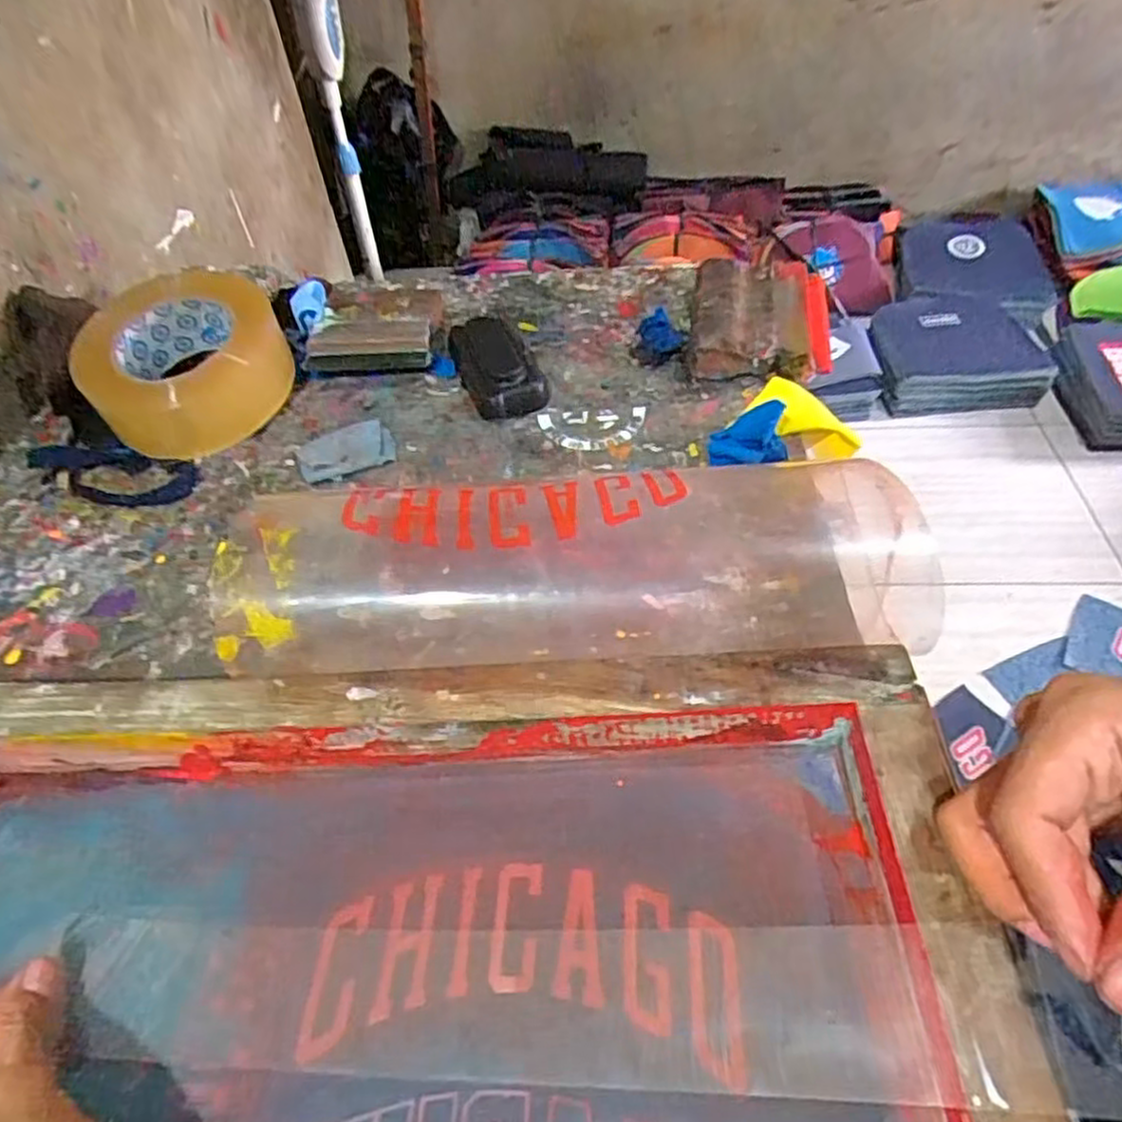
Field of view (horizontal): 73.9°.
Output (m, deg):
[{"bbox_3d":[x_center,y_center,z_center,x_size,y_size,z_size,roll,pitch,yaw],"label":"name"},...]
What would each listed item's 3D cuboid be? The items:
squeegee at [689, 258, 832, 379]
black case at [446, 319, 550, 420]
[{"bbox_3d":[0.147,-0.182,0.555,0.095,0.024,0.134,3,49,9],"label":"squeegee"},{"bbox_3d":[-0.047,-0.145,0.539,0.055,0.027,0.100,-16,49,-8],"label":"black case"}]

